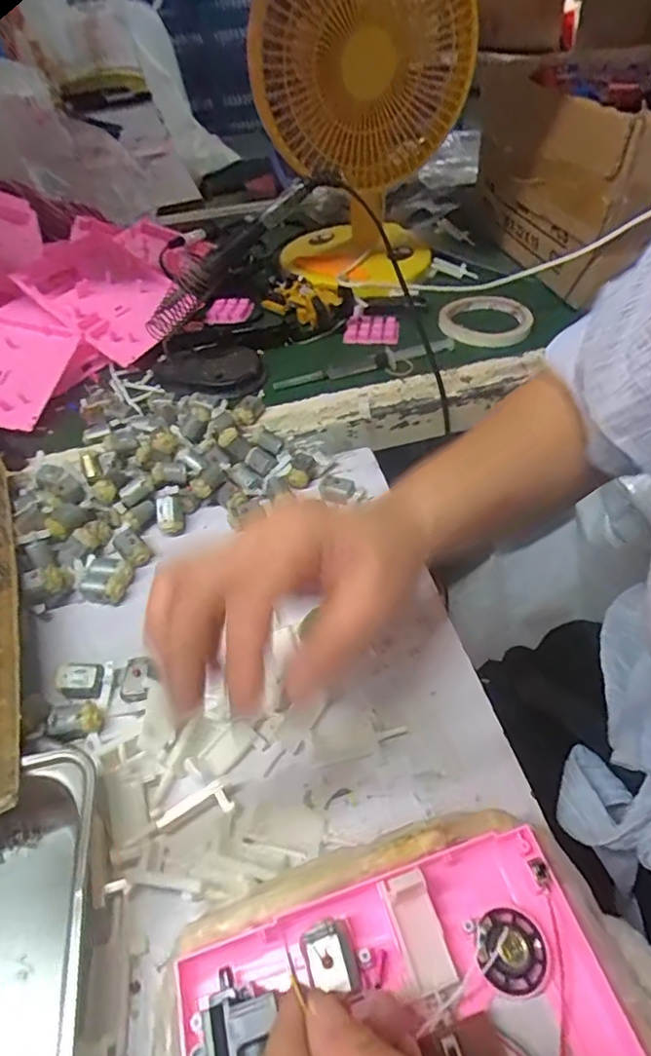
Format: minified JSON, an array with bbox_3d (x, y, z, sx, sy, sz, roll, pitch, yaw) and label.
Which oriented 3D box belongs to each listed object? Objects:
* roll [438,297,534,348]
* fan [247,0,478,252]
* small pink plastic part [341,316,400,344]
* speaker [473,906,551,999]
[{"bbox_3d":[0.179,-0.230,0.619,0.101,0.010,0.101,-2,48,2],"label":"roll"},{"bbox_3d":[0.044,-0.420,0.571,0.185,0.299,0.157,6,49,9],"label":"fan"},{"bbox_3d":[0.051,-0.220,0.615,0.058,0.009,0.045,2,48,6],"label":"small pink plastic part"},{"bbox_3d":[0.076,0.171,0.225,0.028,0.010,0.029,-15,49,-10],"label":"speaker"}]

